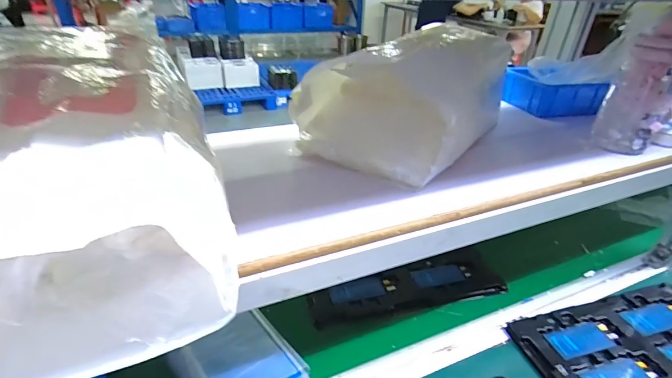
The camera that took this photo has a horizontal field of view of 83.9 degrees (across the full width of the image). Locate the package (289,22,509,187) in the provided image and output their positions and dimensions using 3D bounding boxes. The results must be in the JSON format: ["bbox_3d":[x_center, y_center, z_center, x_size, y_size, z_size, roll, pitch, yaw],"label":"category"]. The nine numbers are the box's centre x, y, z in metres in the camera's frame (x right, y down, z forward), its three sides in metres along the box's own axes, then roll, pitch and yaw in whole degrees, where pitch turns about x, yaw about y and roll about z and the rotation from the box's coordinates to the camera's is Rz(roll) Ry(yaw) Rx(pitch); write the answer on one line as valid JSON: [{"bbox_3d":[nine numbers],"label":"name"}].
[{"bbox_3d":[0.114,-0.147,0.560,0.213,0.134,0.332,25,37,31],"label":"package"}]

